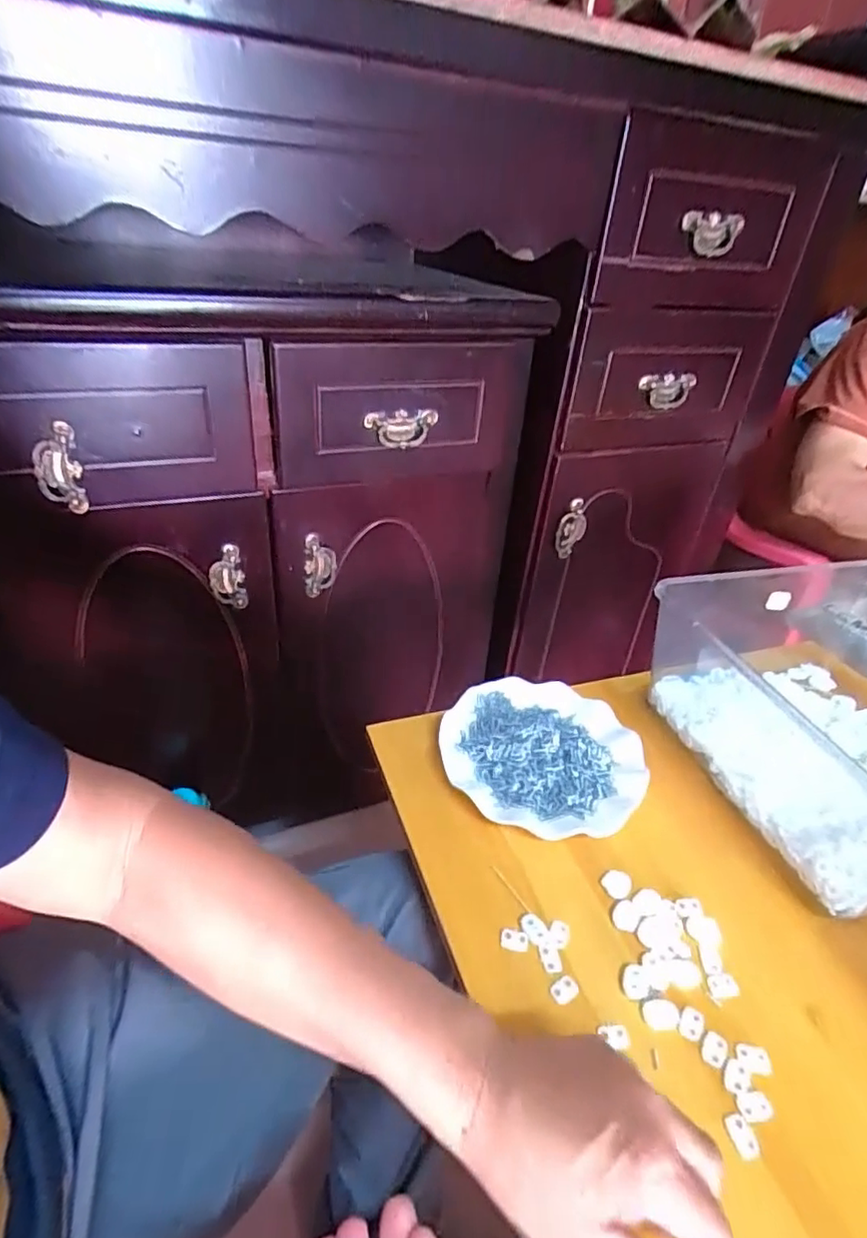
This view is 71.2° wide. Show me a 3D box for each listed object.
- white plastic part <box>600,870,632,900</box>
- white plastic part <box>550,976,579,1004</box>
[{"bbox_3d":[0.143,0.205,0.469,0.022,0.004,0.024,4,34,-3],"label":"white plastic part"},{"bbox_3d":[0.087,0.245,0.400,0.019,0.004,0.014,-17,41,-31],"label":"white plastic part"}]

